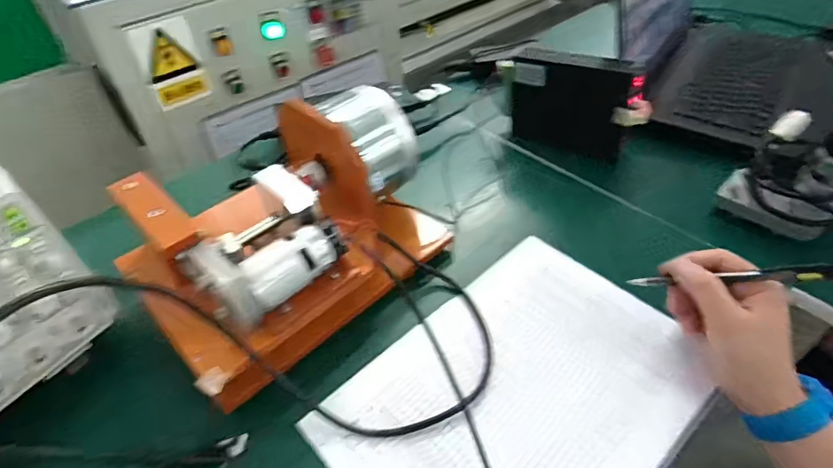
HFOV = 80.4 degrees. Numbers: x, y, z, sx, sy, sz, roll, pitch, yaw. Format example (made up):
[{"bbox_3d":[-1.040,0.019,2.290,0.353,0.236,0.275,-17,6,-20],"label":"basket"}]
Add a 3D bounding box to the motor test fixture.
[{"bbox_3d":[-0.114,-0.011,0.466,0.196,0.134,0.284,33,56,31],"label":"motor test fixture"}]

